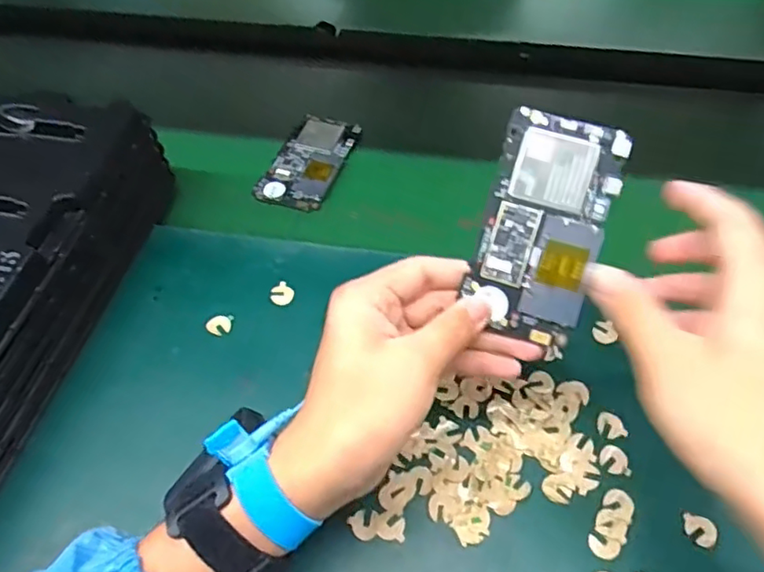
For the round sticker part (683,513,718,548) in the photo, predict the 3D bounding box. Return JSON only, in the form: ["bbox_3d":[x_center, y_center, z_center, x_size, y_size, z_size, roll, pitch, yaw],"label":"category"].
[{"bbox_3d":[0.187,0.143,0.350,0.017,0.004,0.018,-2,52,2],"label":"round sticker part"}]

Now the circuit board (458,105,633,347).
[{"bbox_3d":[0.091,-0.033,0.337,0.064,0.004,0.124,17,92,12],"label":"circuit board"}]

